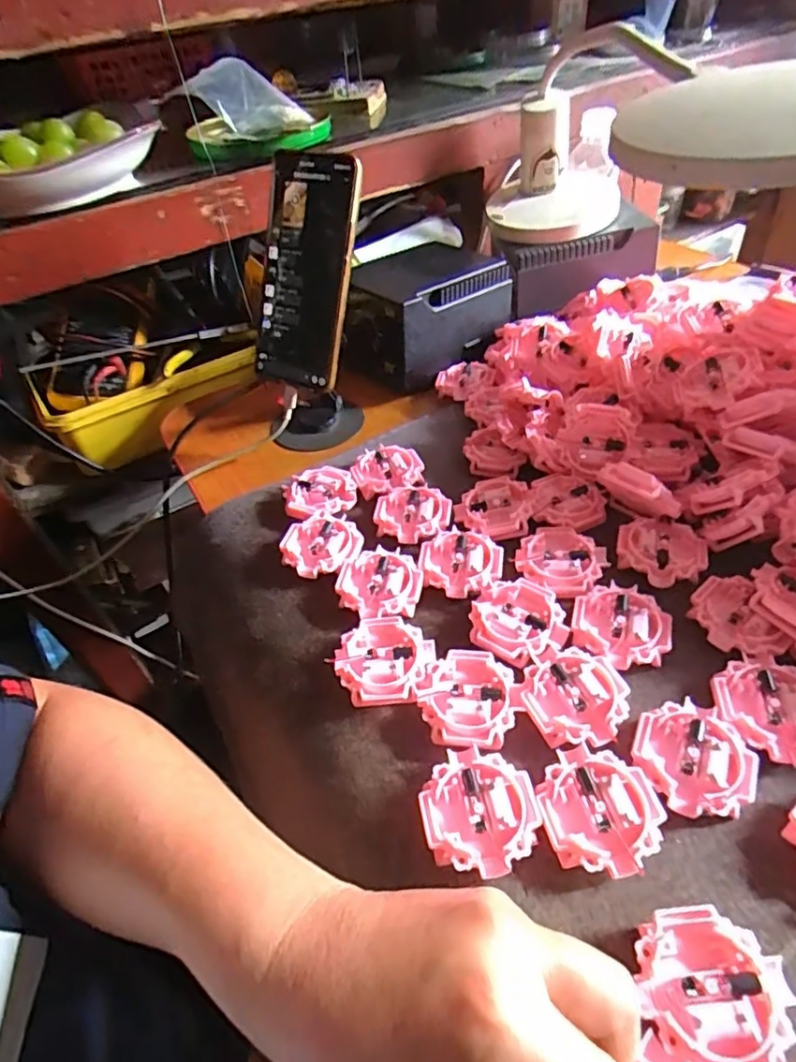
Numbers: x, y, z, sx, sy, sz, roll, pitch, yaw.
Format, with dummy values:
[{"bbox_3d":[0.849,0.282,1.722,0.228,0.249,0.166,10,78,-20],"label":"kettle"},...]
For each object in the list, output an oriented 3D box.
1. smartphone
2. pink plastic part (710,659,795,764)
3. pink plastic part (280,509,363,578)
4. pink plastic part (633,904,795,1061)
[{"bbox_3d":[-0.071,-0.196,0.448,0.080,0.163,0.015,17,17,27],"label":"smartphone"},{"bbox_3d":[0.188,0.087,0.295,0.050,0.009,0.051,-3,45,3],"label":"pink plastic part"},{"bbox_3d":[-0.051,0.011,0.402,0.052,0.014,0.053,-3,45,3],"label":"pink plastic part"},{"bbox_3d":[0.119,0.175,0.223,0.052,0.015,0.052,-3,45,3],"label":"pink plastic part"}]

